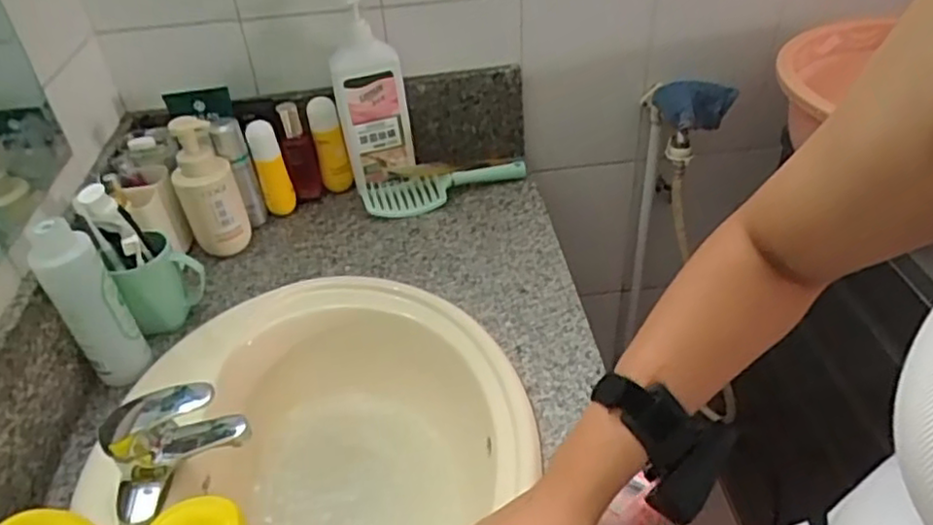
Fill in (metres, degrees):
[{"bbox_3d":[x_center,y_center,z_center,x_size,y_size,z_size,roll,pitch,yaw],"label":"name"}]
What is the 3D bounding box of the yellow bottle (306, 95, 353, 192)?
[{"bbox_3d":[-0.207,-0.171,1.033,0.046,0.162,0.035,-12,39,-10],"label":"yellow bottle"}]

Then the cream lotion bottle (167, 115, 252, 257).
[{"bbox_3d":[-0.347,-0.095,0.914,0.078,0.199,0.062,-21,41,-21],"label":"cream lotion bottle"}]

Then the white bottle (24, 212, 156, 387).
[{"bbox_3d":[-0.412,0.045,0.741,0.063,0.205,0.052,-32,46,-31],"label":"white bottle"}]

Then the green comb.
[{"bbox_3d":[-0.028,-0.111,1.020,0.253,0.035,0.064,-10,39,-8],"label":"green comb"}]

